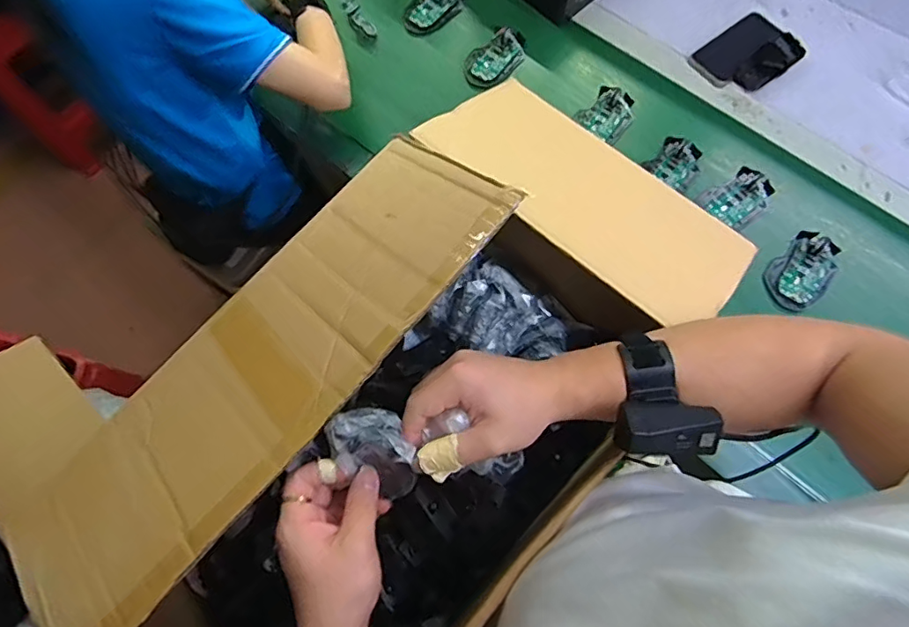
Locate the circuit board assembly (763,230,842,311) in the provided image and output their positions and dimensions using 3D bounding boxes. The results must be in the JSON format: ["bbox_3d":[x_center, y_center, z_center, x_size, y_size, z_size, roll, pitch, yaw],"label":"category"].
[{"bbox_3d":[0.474,-0.061,0.712,0.111,0.027,0.071,-41,74,-12],"label":"circuit board assembly"}]

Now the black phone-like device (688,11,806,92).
[{"bbox_3d":[0.466,-0.412,0.823,0.151,0.035,0.118,-36,73,-10],"label":"black phone-like device"}]

